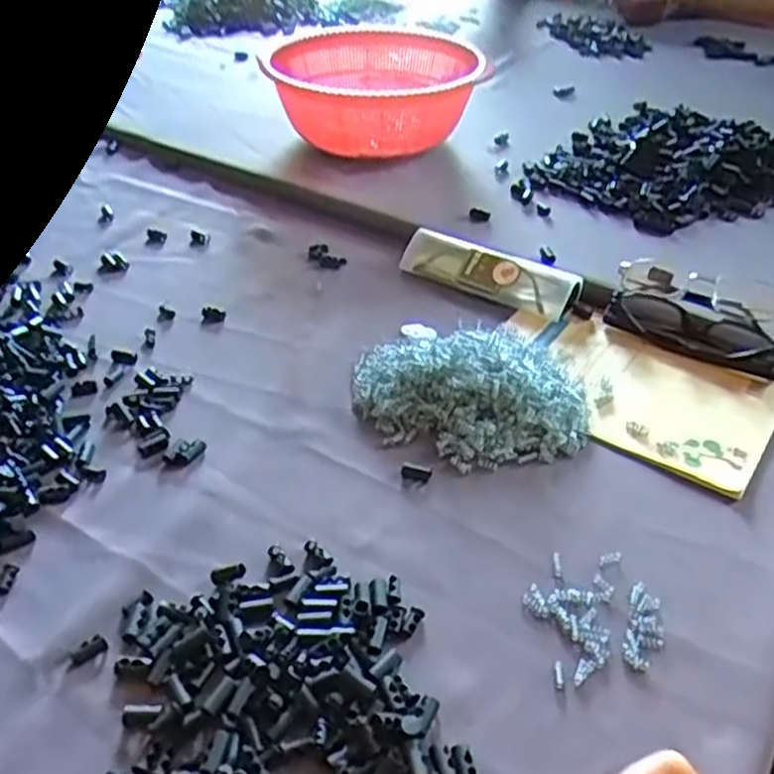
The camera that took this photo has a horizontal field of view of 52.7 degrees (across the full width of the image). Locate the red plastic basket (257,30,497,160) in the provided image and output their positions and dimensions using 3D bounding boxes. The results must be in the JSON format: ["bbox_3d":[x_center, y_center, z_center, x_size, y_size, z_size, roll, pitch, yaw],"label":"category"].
[{"bbox_3d":[-0.012,-0.316,0.853,0.211,0.099,0.250,-9,40,-10],"label":"red plastic basket"}]

